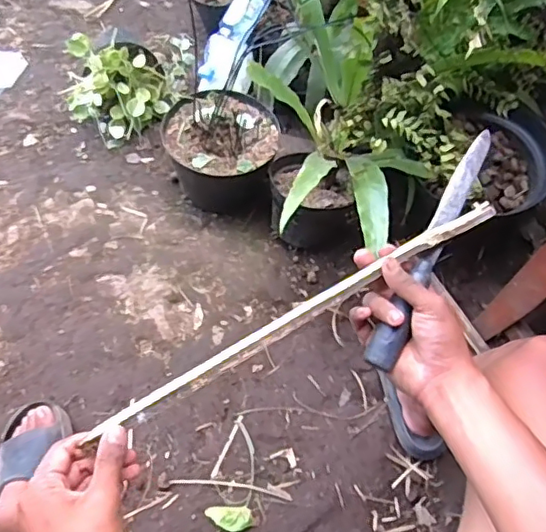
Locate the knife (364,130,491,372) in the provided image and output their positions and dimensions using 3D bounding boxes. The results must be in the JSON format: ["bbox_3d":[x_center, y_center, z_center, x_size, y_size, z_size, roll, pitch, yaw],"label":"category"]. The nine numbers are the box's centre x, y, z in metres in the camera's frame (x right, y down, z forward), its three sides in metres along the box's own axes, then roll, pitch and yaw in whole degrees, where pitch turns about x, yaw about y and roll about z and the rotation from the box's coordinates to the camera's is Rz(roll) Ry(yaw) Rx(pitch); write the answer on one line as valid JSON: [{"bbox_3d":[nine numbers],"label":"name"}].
[{"bbox_3d":[0.151,-0.022,0.551,0.027,0.016,0.258,24,72,13],"label":"knife"}]

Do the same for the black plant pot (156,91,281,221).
[{"bbox_3d":[-0.097,-0.221,1.151,0.209,0.150,0.199,2,63,-4],"label":"black plant pot"}]

